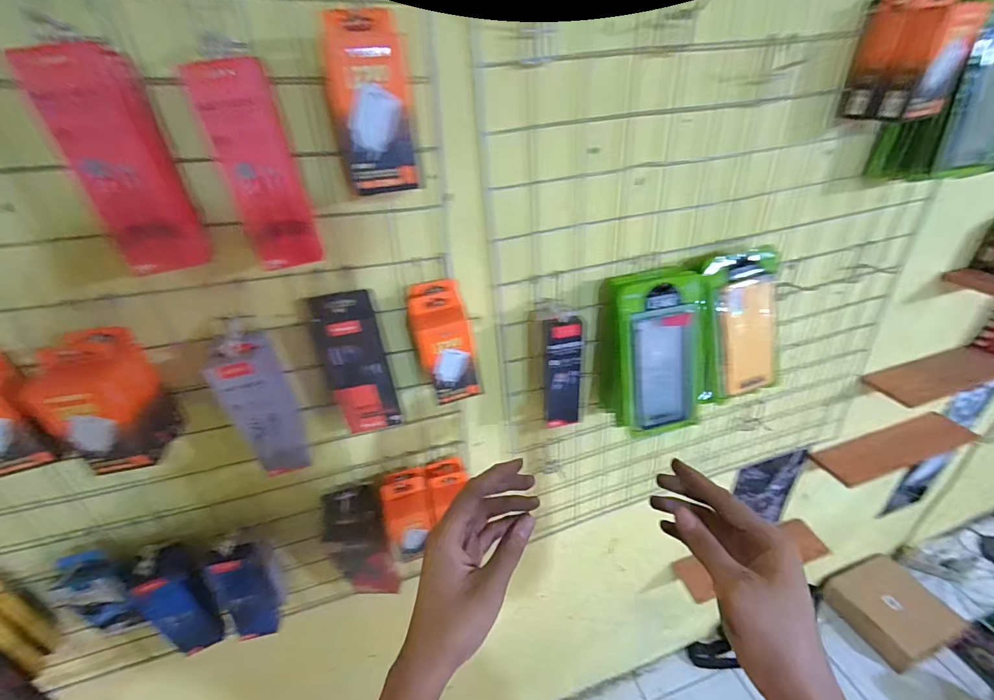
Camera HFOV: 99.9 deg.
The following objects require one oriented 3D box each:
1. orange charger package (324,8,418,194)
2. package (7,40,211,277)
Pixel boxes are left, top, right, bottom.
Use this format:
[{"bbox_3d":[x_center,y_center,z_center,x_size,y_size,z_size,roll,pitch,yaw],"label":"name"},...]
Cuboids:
[{"bbox_3d":[-0.099,-0.193,0.332,0.058,0.117,0.046,-15,34,-17],"label":"orange charger package"},{"bbox_3d":[-0.277,-0.135,0.317,0.022,0.152,0.070,17,34,23],"label":"package"}]

